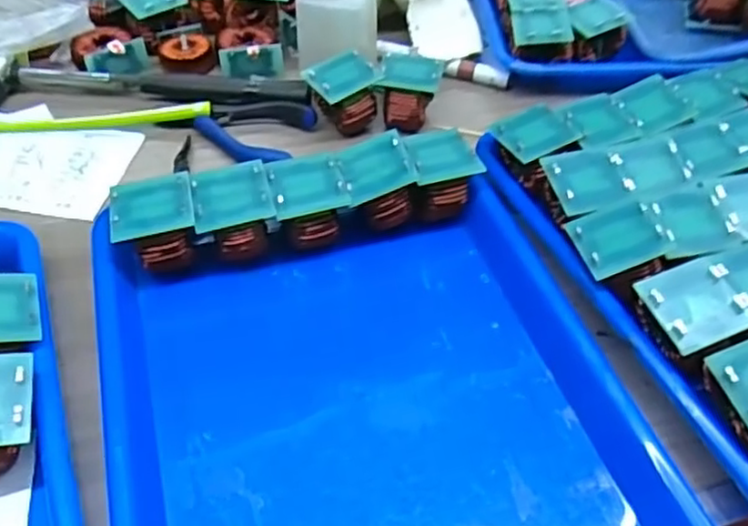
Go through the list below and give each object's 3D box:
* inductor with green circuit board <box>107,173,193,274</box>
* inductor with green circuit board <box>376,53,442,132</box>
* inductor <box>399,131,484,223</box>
[{"bbox_3d":[-0.128,-0.016,0.405,0.047,0.049,0.048,-13,48,-12],"label":"inductor with green circuit board"},{"bbox_3d":[0.027,-0.129,0.515,0.044,0.045,0.034,8,47,8],"label":"inductor with green circuit board"},{"bbox_3d":[0.043,-0.055,0.436,0.044,0.051,0.035,-18,49,-16],"label":"inductor"}]

